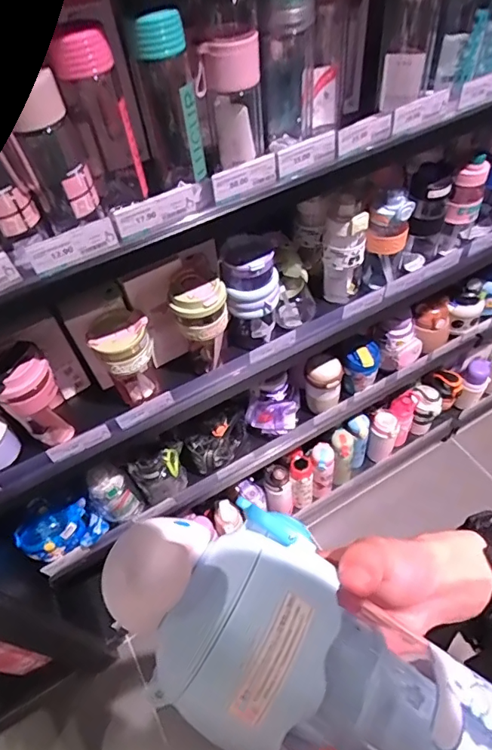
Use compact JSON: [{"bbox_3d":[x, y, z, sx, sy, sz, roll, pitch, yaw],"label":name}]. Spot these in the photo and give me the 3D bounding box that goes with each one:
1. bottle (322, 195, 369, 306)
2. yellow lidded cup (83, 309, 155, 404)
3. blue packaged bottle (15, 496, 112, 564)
[{"bbox_3d":[0.174,-0.221,0.844,0.071,0.200,0.054,6,53,11],"label":"bottle"},{"bbox_3d":[-0.186,-0.027,0.758,0.081,0.152,0.095,-13,52,-5],"label":"yellow lidded cup"},{"bbox_3d":[-0.378,0.317,0.968,0.157,0.095,0.084,-17,52,-7],"label":"blue packaged bottle"}]

